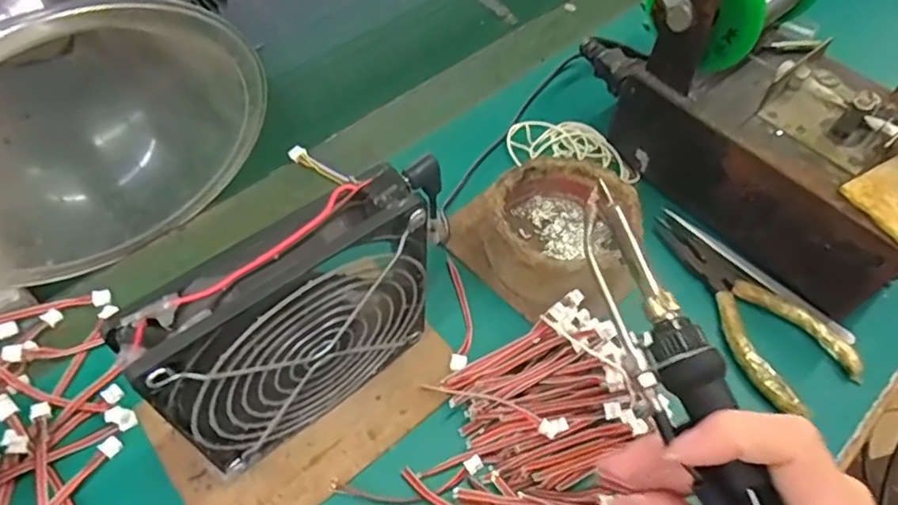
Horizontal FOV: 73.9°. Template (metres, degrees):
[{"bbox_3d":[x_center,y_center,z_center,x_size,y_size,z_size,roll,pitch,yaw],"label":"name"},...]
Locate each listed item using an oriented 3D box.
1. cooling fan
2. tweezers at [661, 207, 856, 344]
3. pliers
[{"bbox_3d":[-0.060,0.034,0.260,0.123,0.126,0.030,-34,65,-23],"label":"cooling fan"},{"bbox_3d":[0.182,0.011,0.355,0.127,0.004,0.011,37,62,19],"label":"tweezers"},{"bbox_3d":[0.174,0.024,0.345,0.060,0.008,0.131,-19,60,-15],"label":"pliers"}]

